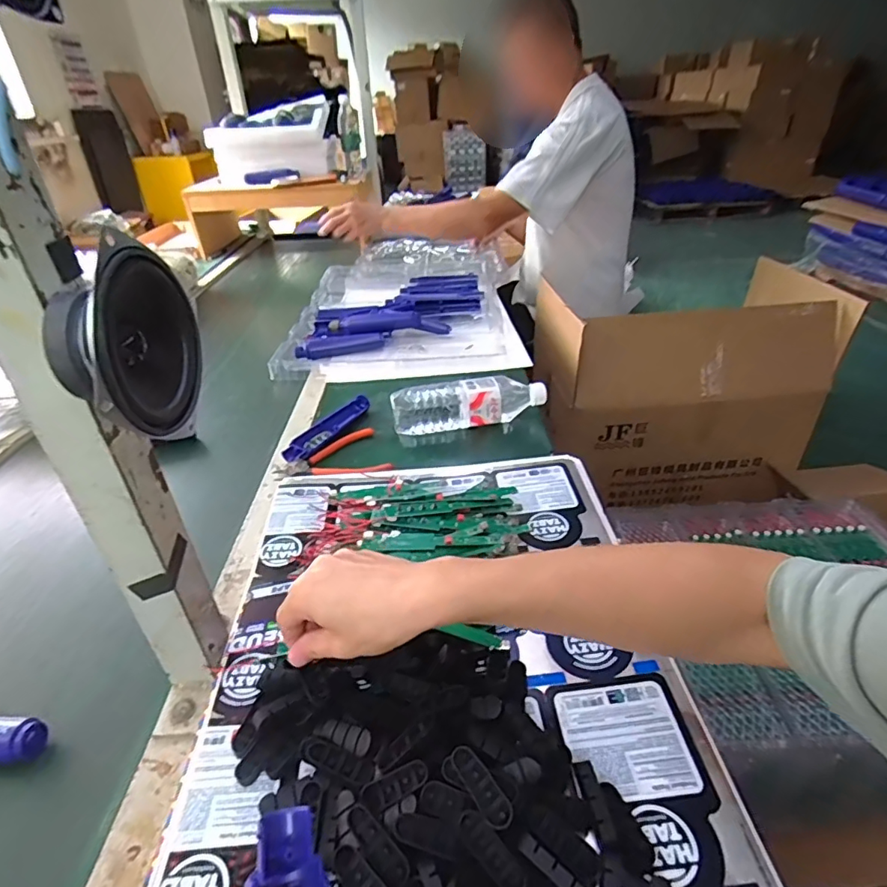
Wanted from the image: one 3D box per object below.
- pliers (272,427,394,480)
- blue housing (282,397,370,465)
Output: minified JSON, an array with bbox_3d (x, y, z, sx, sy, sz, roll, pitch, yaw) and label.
[{"bbox_3d":[-0.152,0.024,0.705,0.142,0.017,0.118,-13,34,-15],"label":"pliers"},{"bbox_3d":[-0.169,-0.020,0.769,0.037,0.025,0.175,10,35,20],"label":"blue housing"}]

